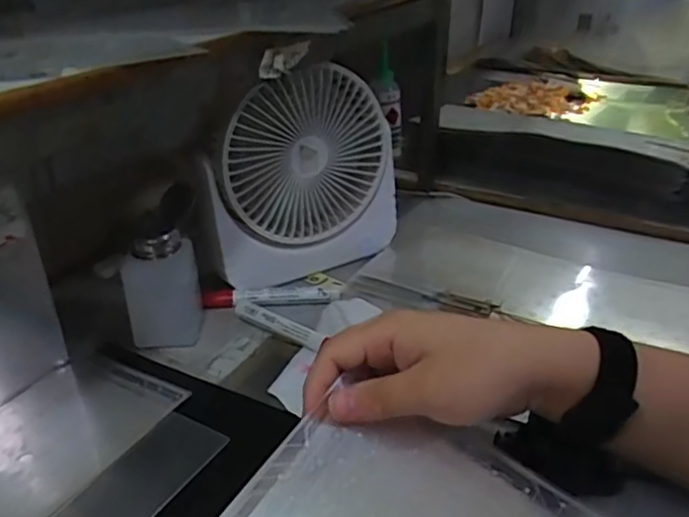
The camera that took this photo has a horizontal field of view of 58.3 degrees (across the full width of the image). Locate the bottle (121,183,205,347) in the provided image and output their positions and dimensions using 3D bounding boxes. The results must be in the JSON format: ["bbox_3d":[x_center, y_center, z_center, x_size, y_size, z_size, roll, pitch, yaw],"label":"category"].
[{"bbox_3d":[-0.149,0.008,0.508,0.053,0.127,0.052,3,29,8],"label":"bottle"}]

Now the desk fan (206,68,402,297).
[{"bbox_3d":[-0.039,-0.076,0.587,0.190,0.194,0.065,-22,35,-32],"label":"desk fan"}]

